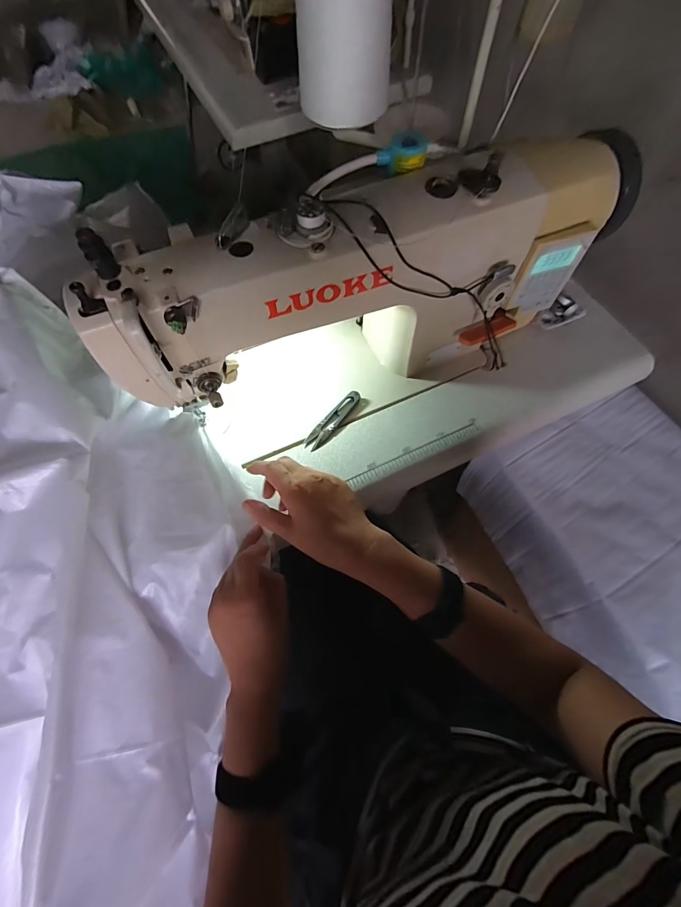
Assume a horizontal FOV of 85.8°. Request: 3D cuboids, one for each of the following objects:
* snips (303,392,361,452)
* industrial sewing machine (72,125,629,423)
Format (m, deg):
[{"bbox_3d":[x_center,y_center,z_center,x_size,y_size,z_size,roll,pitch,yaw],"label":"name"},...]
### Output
[{"bbox_3d":[-0.010,-0.046,0.491,0.024,0.009,0.101,36,71,16],"label":"snips"},{"bbox_3d":[0.046,-0.189,0.433,0.576,0.235,0.153,-21,67,-9],"label":"industrial sewing machine"}]

